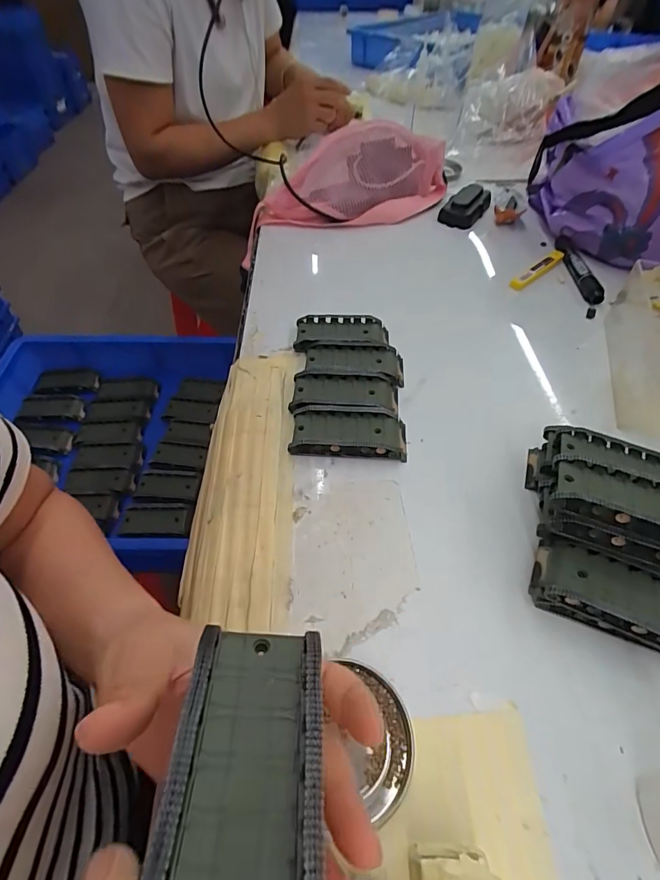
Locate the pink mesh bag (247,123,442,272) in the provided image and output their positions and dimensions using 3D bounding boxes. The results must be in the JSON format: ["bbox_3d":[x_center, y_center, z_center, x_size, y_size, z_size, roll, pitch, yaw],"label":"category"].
[{"bbox_3d":[0.028,-0.375,0.621,0.304,0.102,0.118,-17,54,-14],"label":"pink mesh bag"}]

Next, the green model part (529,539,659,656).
[{"bbox_3d":[0.182,0.102,0.278,0.097,0.035,0.041,22,54,16],"label":"green model part"}]

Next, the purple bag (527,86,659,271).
[{"bbox_3d":[0.363,-0.302,0.519,0.238,0.159,0.093,31,57,22],"label":"purple bag"}]

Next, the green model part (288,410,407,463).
[{"bbox_3d":[0.017,-0.007,0.372,0.096,0.017,0.042,4,51,2],"label":"green model part"}]

